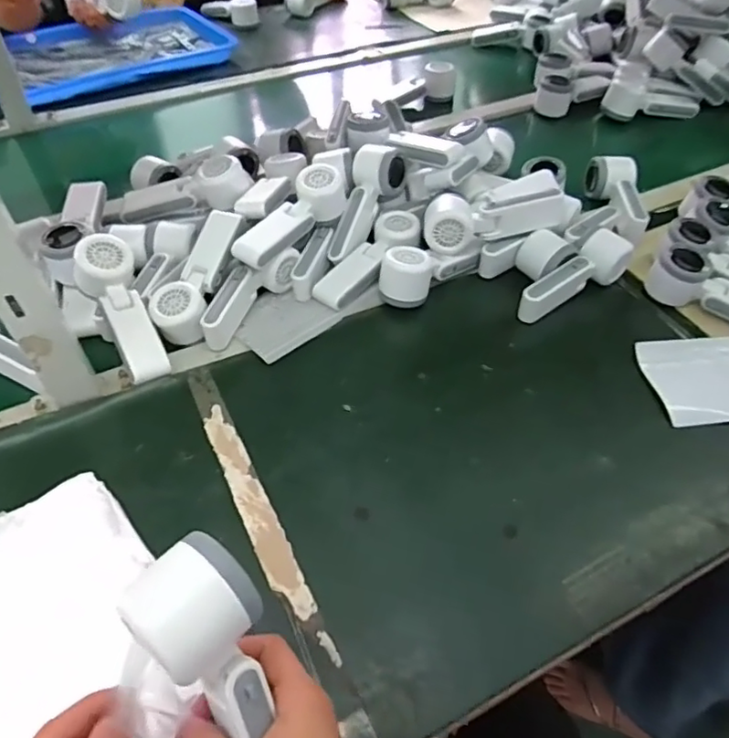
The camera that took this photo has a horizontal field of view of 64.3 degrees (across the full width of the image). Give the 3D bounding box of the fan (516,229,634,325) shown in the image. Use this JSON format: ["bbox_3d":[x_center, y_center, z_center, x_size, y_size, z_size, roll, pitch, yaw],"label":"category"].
[{"bbox_3d":[0.247,-0.105,0.680,0.147,0.051,0.047,-33,56,-26],"label":"fan"}]

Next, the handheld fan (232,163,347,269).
[{"bbox_3d":[-0.083,-0.180,0.680,0.056,0.050,0.163,26,53,21],"label":"handheld fan"}]

